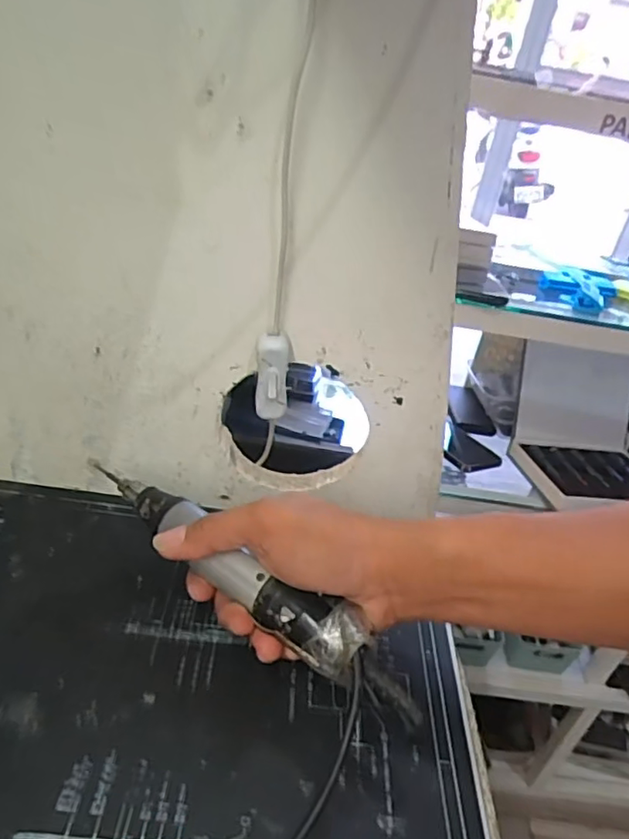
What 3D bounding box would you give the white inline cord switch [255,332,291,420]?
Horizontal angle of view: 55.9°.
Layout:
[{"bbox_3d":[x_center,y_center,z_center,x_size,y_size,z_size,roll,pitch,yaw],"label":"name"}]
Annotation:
[{"bbox_3d":[-0.026,-0.025,0.360,0.019,0.057,0.009,2,38,-6],"label":"white inline cord switch"}]

